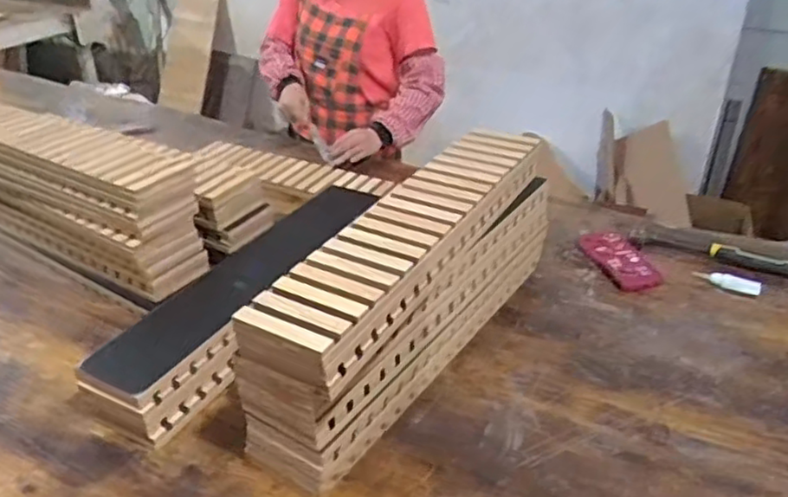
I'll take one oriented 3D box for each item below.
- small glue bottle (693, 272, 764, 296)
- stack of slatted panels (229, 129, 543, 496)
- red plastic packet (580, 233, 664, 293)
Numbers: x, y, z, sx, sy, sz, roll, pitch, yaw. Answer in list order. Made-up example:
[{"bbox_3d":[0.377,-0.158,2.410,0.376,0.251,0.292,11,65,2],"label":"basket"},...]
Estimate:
[{"bbox_3d":[0.511,0.050,1.023,0.094,0.017,0.023,18,36,25],"label":"small glue bottle"},{"bbox_3d":[0.029,0.052,0.889,0.123,0.220,0.530,20,37,29],"label":"stack of slatted panels"},{"bbox_3d":[0.379,0.016,1.135,0.072,0.013,0.180,-22,36,-4],"label":"red plastic packet"}]

